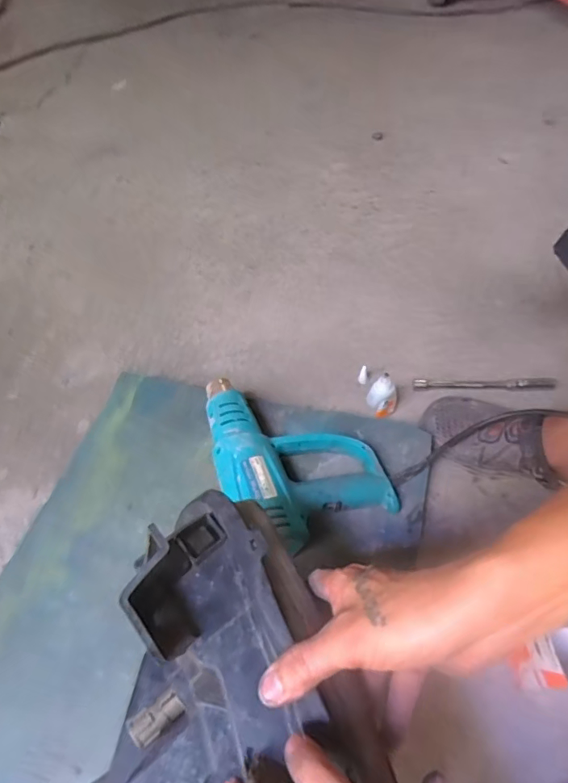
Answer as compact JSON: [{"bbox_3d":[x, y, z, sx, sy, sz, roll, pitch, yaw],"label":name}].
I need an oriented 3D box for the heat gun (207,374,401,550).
[{"bbox_3d":[0.001,0.068,0.608,0.183,0.070,0.244,-23,59,-13],"label":"heat gun"}]

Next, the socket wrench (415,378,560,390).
[{"bbox_3d":[0.292,-0.011,0.719,0.200,0.016,0.019,1,57,2],"label":"socket wrench"}]

